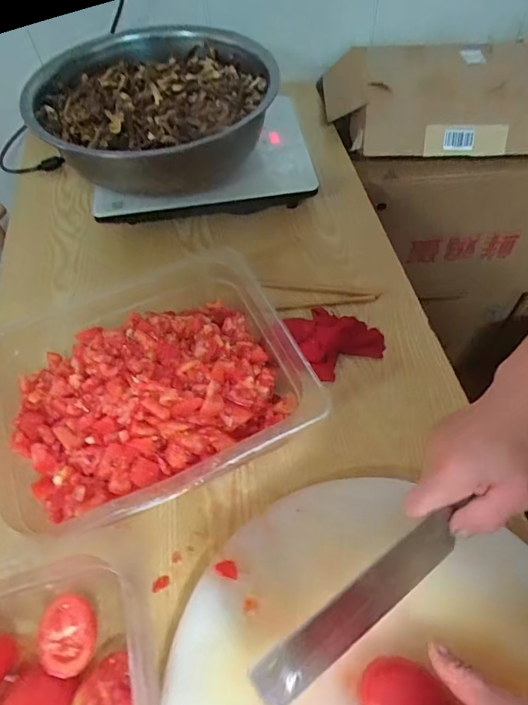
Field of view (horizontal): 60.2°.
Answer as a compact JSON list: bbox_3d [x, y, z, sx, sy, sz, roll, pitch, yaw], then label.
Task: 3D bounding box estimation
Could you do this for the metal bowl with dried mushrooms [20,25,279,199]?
[{"bbox_3d":[-0.160,-0.370,0.702,0.356,0.106,0.316,-40,62,-22],"label":"metal bowl with dried mushrooms"}]

